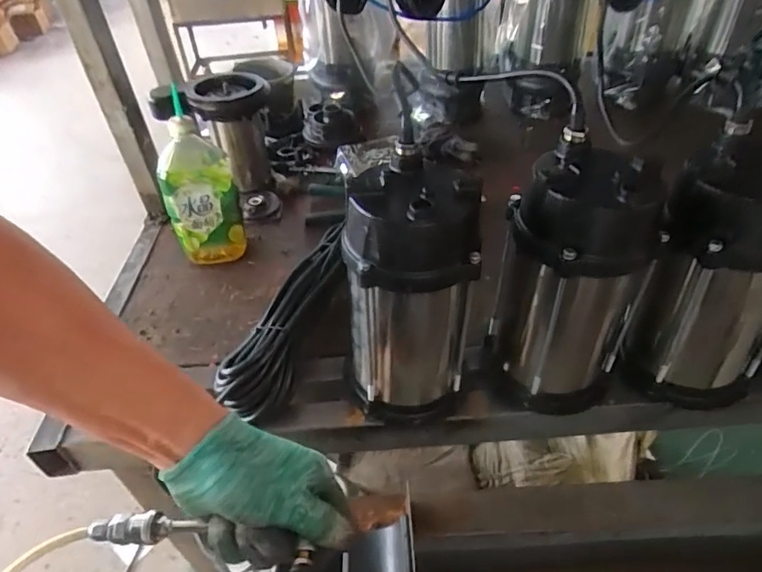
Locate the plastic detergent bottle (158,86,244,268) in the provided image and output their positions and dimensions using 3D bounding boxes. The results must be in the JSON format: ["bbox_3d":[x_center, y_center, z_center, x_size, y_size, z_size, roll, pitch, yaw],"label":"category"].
[{"bbox_3d":[-0.262,-0.127,0.736,0.101,0.209,0.062,-16,43,-13],"label":"plastic detergent bottle"}]

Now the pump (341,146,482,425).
[{"bbox_3d":[0.033,0.025,0.495,0.114,0.258,0.100,-35,50,-30],"label":"pump"}]

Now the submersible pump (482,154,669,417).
[{"bbox_3d":[0.187,0.004,0.507,0.127,0.248,0.114,-3,41,0],"label":"submersible pump"}]

